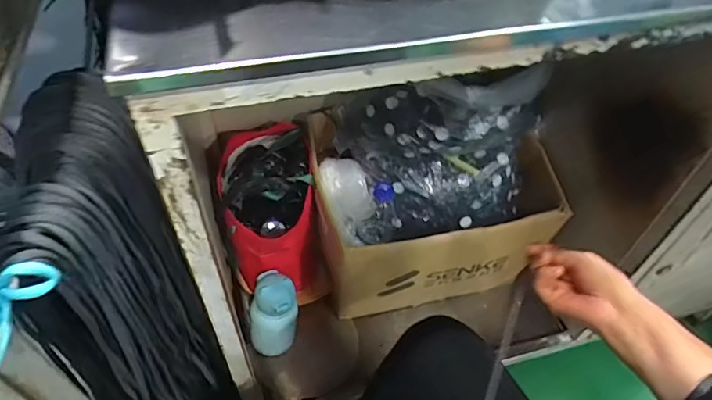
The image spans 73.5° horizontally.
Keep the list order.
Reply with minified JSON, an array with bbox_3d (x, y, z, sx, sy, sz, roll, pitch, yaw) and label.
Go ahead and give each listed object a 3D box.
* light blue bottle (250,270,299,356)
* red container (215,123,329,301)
[{"bbox_3d":[-0.146,0.212,0.850,0.070,0.194,0.083,22,52,16],"label":"light blue bottle"},{"bbox_3d":[-0.156,0.045,0.921,0.166,0.301,0.253,-13,51,-13],"label":"red container"}]

